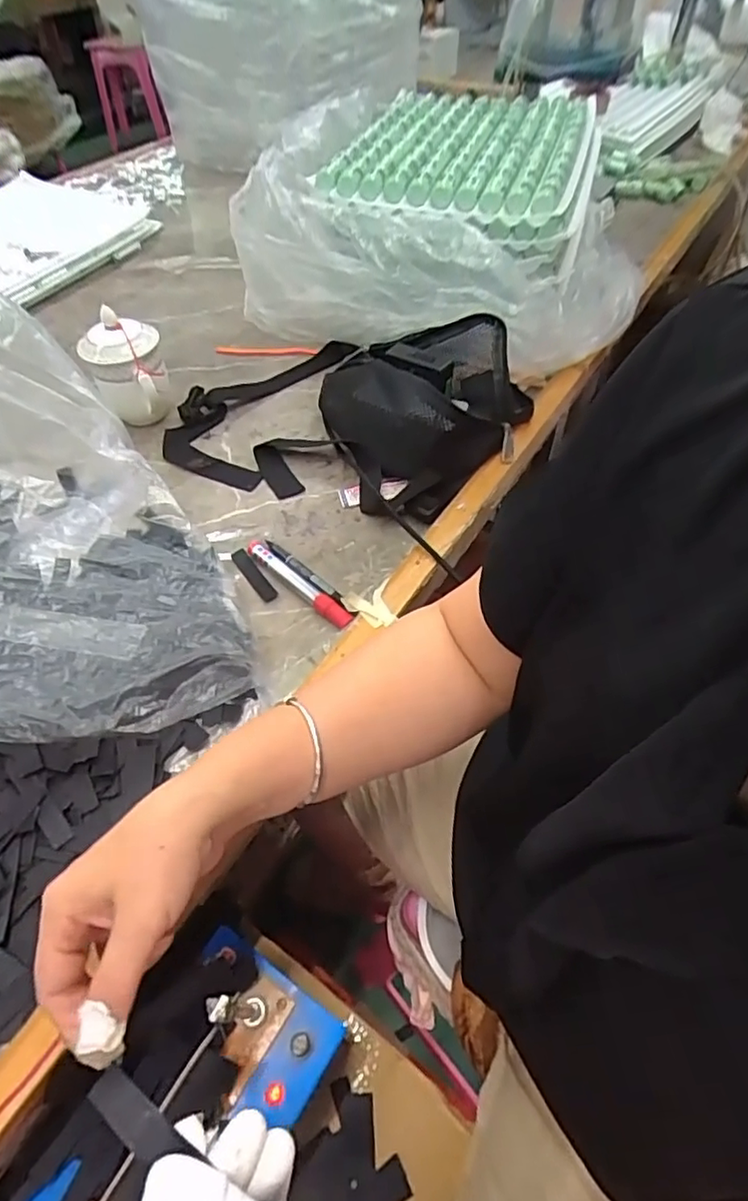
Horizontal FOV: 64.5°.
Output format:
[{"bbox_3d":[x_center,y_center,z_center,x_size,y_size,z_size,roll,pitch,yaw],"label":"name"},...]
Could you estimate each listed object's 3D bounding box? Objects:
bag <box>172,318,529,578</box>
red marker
[{"bbox_3d":[-0.027,-0.232,0.676,0.367,0.085,0.312,26,57,20],"label":"bag"},{"bbox_3d":[-0.070,-0.015,0.548,0.134,0.015,0.014,37,61,26],"label":"red marker"}]

